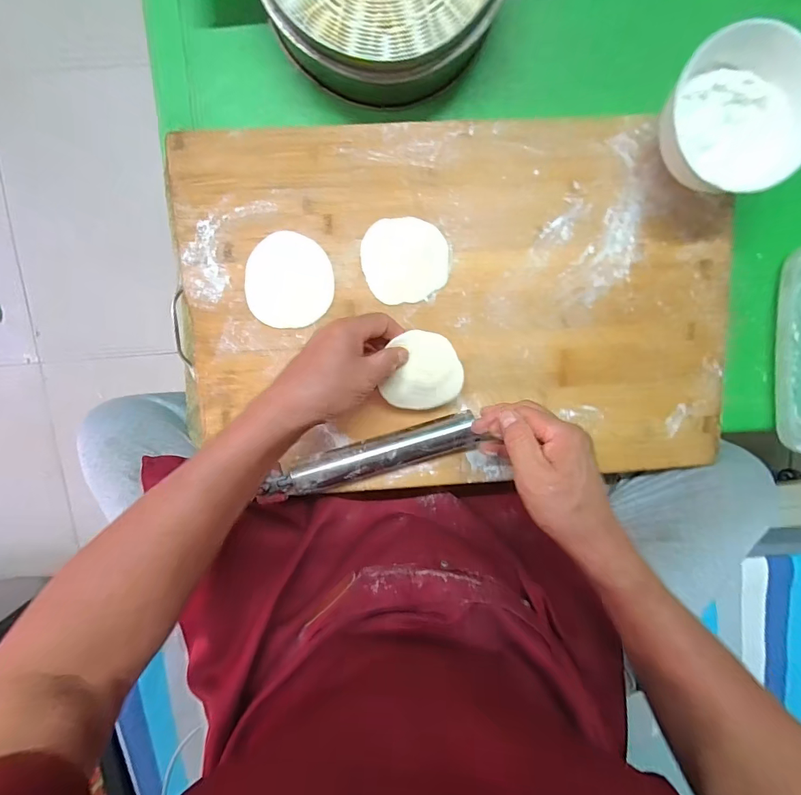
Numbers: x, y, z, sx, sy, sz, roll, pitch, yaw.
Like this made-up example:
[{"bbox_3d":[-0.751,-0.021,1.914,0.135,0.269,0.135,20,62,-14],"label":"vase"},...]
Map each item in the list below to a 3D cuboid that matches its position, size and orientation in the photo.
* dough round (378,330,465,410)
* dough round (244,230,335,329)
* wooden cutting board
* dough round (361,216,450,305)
[{"bbox_3d":[0.023,-0.027,0.415,0.078,0.015,0.078,-3,99,-3],"label":"dough round"},{"bbox_3d":[-0.117,-0.123,0.435,0.089,0.004,0.096,0,99,-3],"label":"dough round"},{"bbox_3d":[0.067,-0.091,0.440,0.578,0.031,0.377,-3,99,-3],"label":"wooden cutting board"},{"bbox_3d":[0.006,-0.145,0.437,0.089,0.004,0.085,0,99,-3],"label":"dough round"}]

